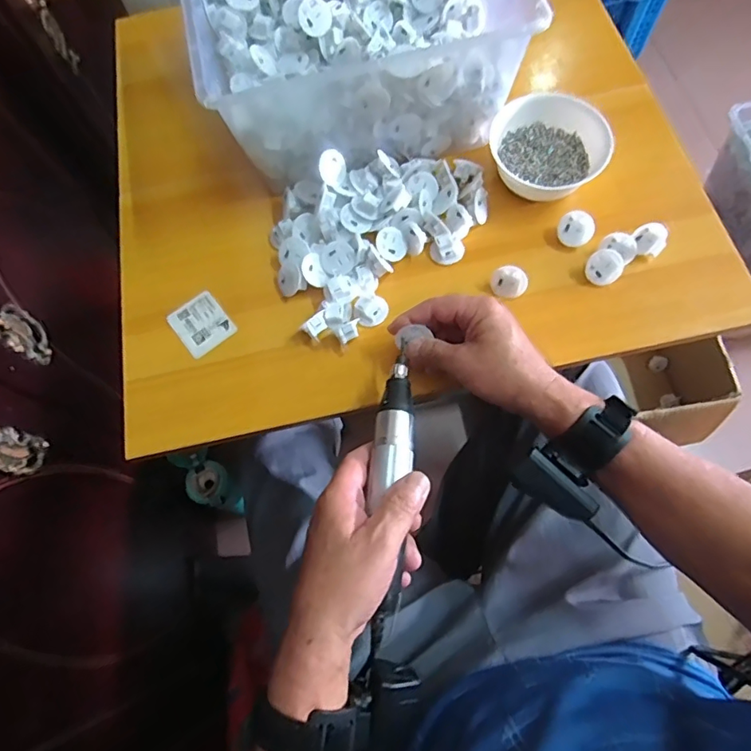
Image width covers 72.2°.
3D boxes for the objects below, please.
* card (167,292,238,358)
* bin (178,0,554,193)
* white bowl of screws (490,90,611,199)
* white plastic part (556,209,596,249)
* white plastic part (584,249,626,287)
[{"bbox_3d":[-0.173,-0.052,0.513,0.051,0.004,0.062,-37,72,-11],"label":"card"},{"bbox_3d":[-0.026,-0.366,0.536,0.303,0.144,0.295,-13,69,-2],"label":"bin"},{"bbox_3d":[0.173,-0.228,0.519,0.117,0.045,0.104,18,71,9],"label":"white bowl of screws"},{"bbox_3d":[0.200,-0.145,0.511,0.033,0.016,0.034,21,109,24],"label":"white plastic part"},{"bbox_3d":[0.220,-0.103,0.494,0.033,0.012,0.033,25,111,1],"label":"white plastic part"}]

